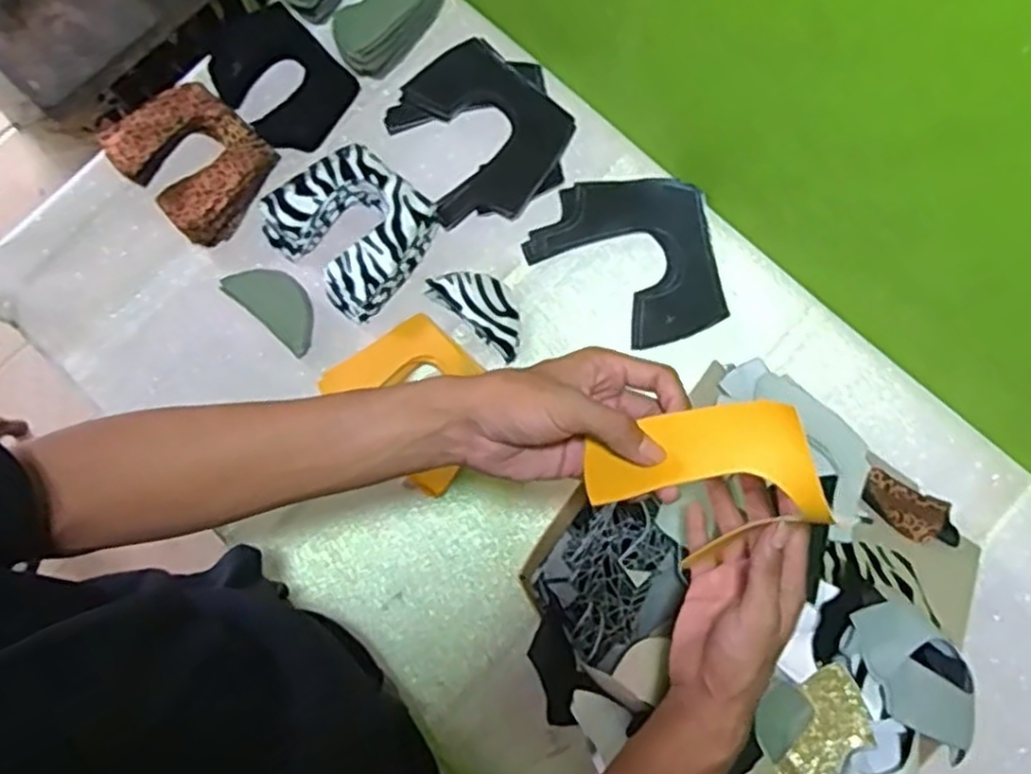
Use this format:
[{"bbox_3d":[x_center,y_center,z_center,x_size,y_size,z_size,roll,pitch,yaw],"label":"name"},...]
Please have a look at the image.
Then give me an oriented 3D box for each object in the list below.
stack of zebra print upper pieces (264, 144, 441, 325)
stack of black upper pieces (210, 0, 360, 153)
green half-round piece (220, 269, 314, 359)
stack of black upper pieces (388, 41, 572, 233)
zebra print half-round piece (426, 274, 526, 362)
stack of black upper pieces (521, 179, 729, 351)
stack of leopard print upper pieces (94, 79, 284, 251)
[{"bbox_3d":[-0.176,-0.172,0.787,0.162,0.039,0.143,40,81,7],"label":"stack of zebra print upper pieces"},{"bbox_3d":[-0.261,-0.342,0.823,0.120,0.026,0.164,-42,82,-8],"label":"stack of black upper pieces"},{"bbox_3d":[-0.251,-0.089,0.784,0.111,0.012,0.056,41,81,7],"label":"green half-round piece"},{"bbox_3d":[-0.035,-0.282,0.816,0.172,0.014,0.193,-29,80,-6],"label":"stack of black upper pieces"},{"bbox_3d":[-0.034,-0.084,0.780,0.120,0.026,0.056,41,81,7],"label":"zebra print half-round piece"},{"bbox_3d":[0.116,-0.136,0.793,0.191,0.015,0.183,-10,79,-3],"label":"stack of black upper pieces"},{"bbox_3d":[-0.345,-0.246,0.807,0.161,0.037,0.130,43,81,7],"label":"stack of leopard print upper pieces"}]

